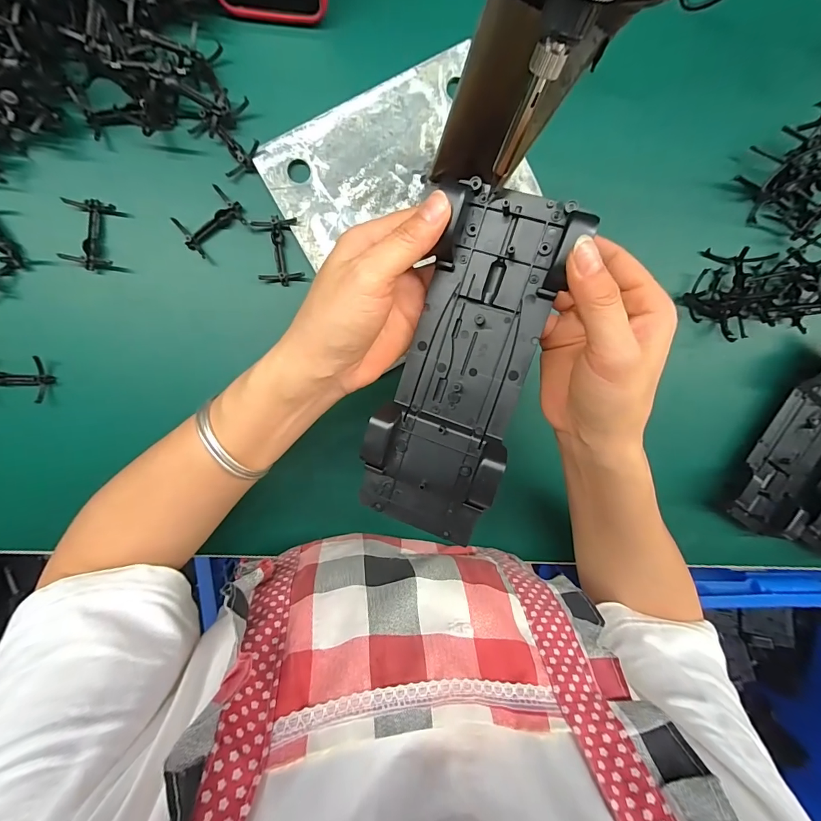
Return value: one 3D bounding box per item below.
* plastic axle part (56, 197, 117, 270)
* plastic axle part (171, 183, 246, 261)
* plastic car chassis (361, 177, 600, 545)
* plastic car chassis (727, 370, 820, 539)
[{"bbox_3d":[-0.239,-0.131,0.294,0.031,0.022,0.049,5,95,-7],"label":"plastic axle part"},{"bbox_3d":[-0.154,-0.146,0.302,0.050,0.007,0.031,-38,115,-1],"label":"plastic axle part"},{"bbox_3d":[0.029,-0.022,0.219,0.074,0.027,0.189,20,99,12],"label":"plastic car chassis"},{"bbox_3d":[0.369,0.027,0.362,0.078,0.023,0.189,30,92,-9],"label":"plastic car chassis"}]

